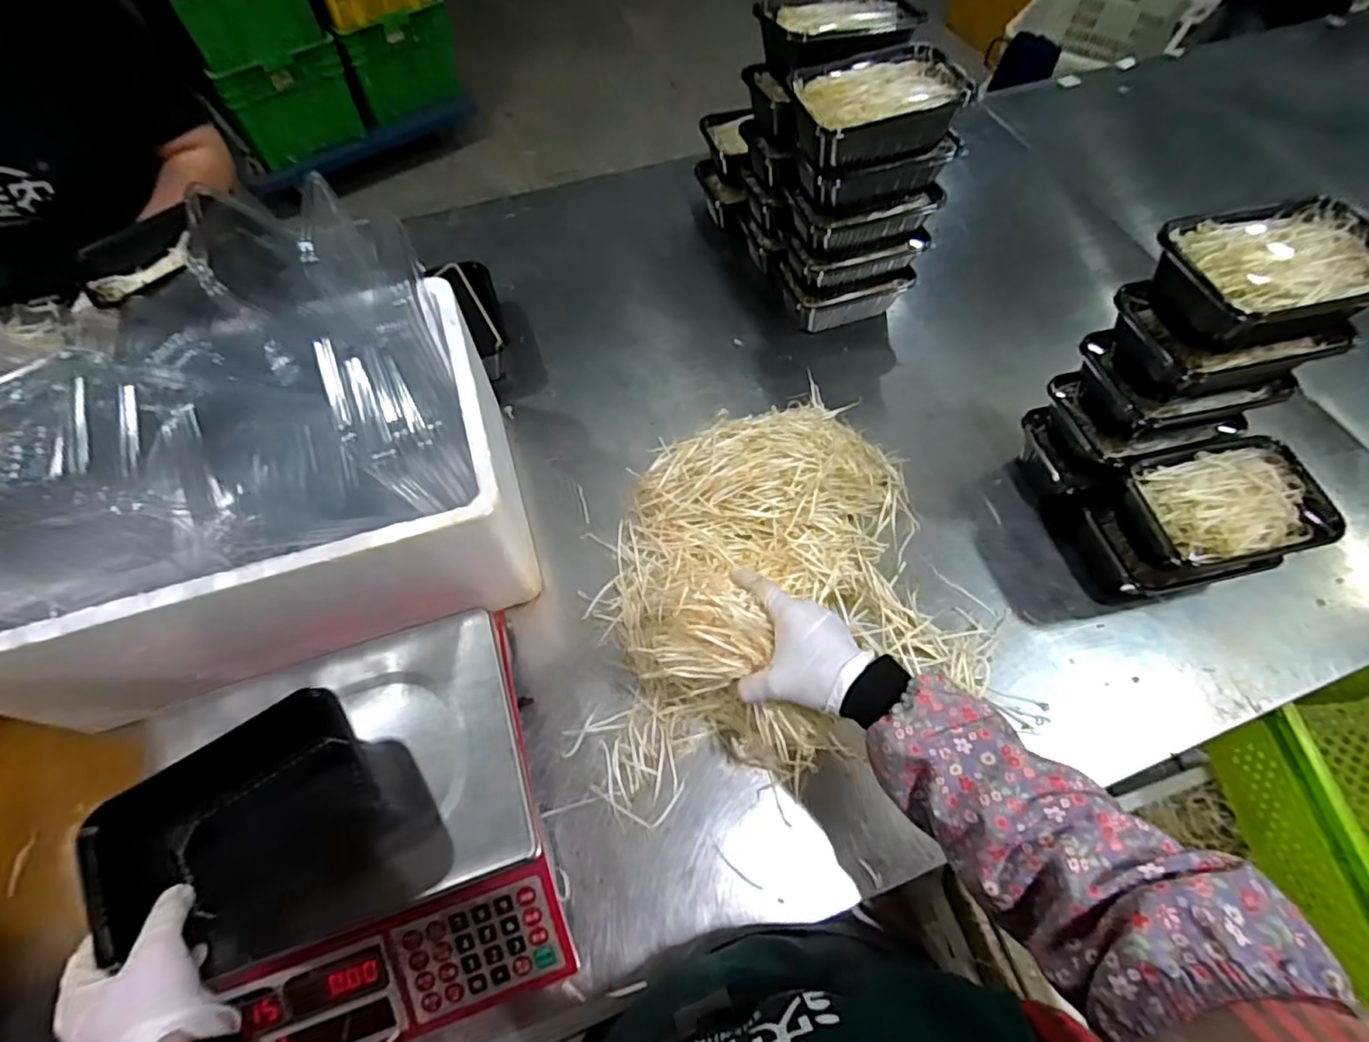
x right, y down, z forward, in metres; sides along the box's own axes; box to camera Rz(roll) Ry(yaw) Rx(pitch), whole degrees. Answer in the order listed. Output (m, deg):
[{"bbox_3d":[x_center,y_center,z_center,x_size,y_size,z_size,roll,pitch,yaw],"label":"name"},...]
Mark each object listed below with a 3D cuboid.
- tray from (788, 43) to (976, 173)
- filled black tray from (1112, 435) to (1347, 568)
[{"bbox_3d":[0.206,-0.452,0.678,0.184,0.058,0.122,-14,62,-8],"label":"tray"},{"bbox_3d":[0.544,-0.013,0.629,0.186,0.060,0.123,-11,62,-6],"label":"filled black tray"}]

